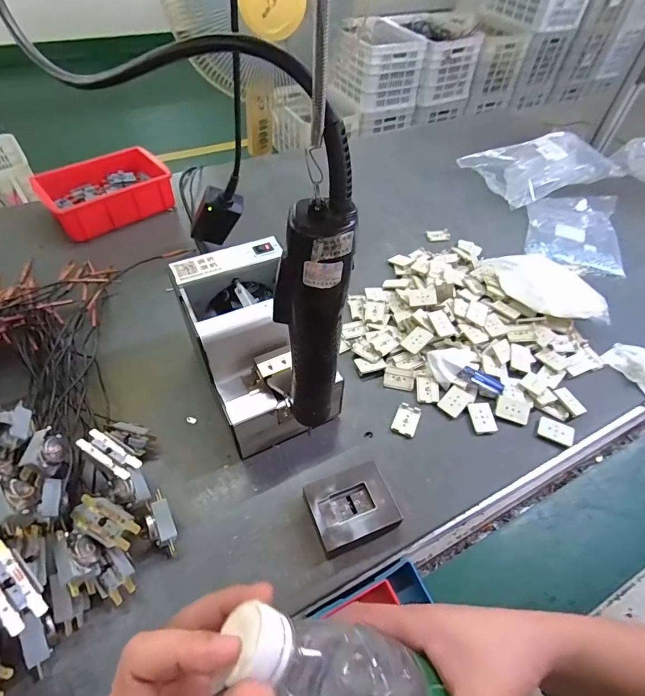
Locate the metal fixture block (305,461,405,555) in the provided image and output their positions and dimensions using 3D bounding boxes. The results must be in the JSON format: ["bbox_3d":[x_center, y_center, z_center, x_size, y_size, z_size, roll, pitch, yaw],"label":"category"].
[{"bbox_3d":[0.029,0.162,0.408,0.082,0.029,0.065,-16,54,-16],"label":"metal fixture block"}]

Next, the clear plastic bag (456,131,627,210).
[{"bbox_3d":[0.451,-0.380,0.827,0.265,0.075,0.174,-17,54,-16],"label":"clear plastic bag"}]

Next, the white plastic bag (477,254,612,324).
[{"bbox_3d":[0.321,-0.086,0.580,0.179,0.058,0.068,26,54,16],"label":"white plastic bag"}]

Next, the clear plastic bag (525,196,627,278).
[{"bbox_3d":[0.457,-0.223,0.722,0.154,0.030,0.213,15,52,8],"label":"clear plastic bag"}]

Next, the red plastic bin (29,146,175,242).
[{"bbox_3d":[-0.383,-0.280,0.715,0.203,0.059,0.140,-31,60,-25],"label":"red plastic bin"}]

